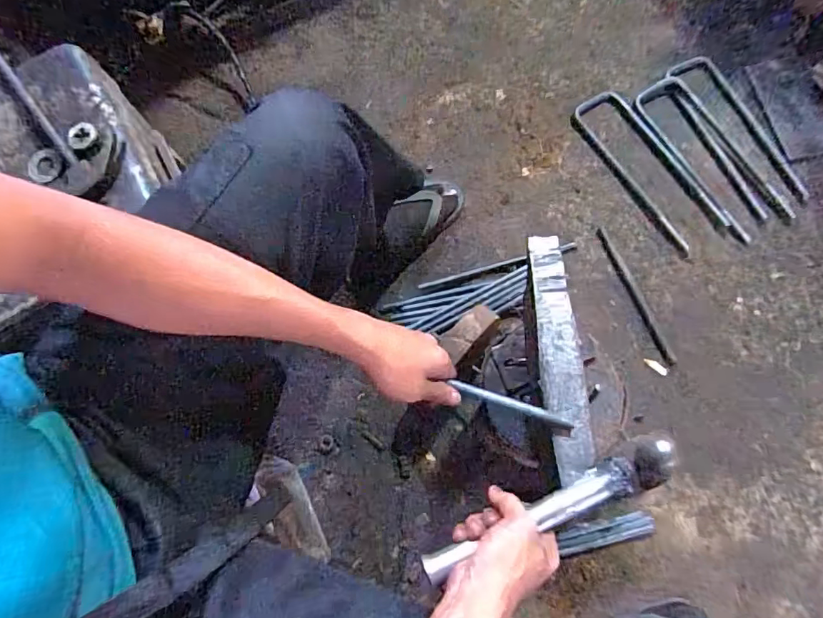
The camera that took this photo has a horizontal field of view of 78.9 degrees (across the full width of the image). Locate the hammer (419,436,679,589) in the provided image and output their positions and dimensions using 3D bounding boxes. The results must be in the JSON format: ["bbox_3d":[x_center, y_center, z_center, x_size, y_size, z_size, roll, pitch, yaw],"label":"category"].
[{"bbox_3d":[0.123,0.179,0.453,0.241,0.073,0.041,-22,75,-6],"label":"hammer"}]

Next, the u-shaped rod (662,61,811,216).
[{"bbox_3d":[0.638,-0.347,0.994,0.125,0.018,0.349,-25,78,-6],"label":"u-shaped rod"}]

